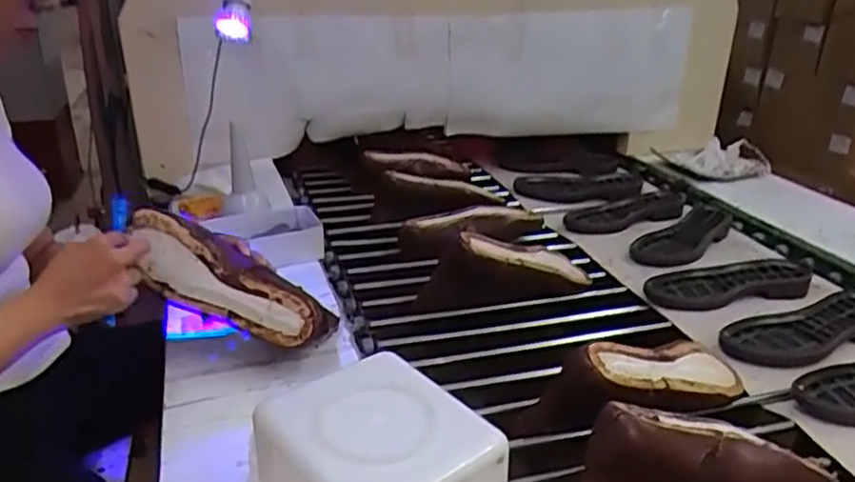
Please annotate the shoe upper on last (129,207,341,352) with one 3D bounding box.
[{"bbox_3d":[-0.223,0.045,0.797,0.258,0.081,0.114,32,22,-10],"label":"shoe upper on last"}]

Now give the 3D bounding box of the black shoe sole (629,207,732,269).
[{"bbox_3d":[0.489,-0.016,1.283,0.272,0.027,0.107,-21,31,-38],"label":"black shoe sole"}]

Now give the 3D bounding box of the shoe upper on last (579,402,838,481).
[{"bbox_3d":[0.255,0.216,0.644,0.268,0.117,0.084,-7,25,-15],"label":"shoe upper on last"}]

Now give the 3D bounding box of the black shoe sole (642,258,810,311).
[{"bbox_3d":[0.484,0.066,1.095,0.302,0.030,0.113,-7,24,-15],"label":"black shoe sole"}]

